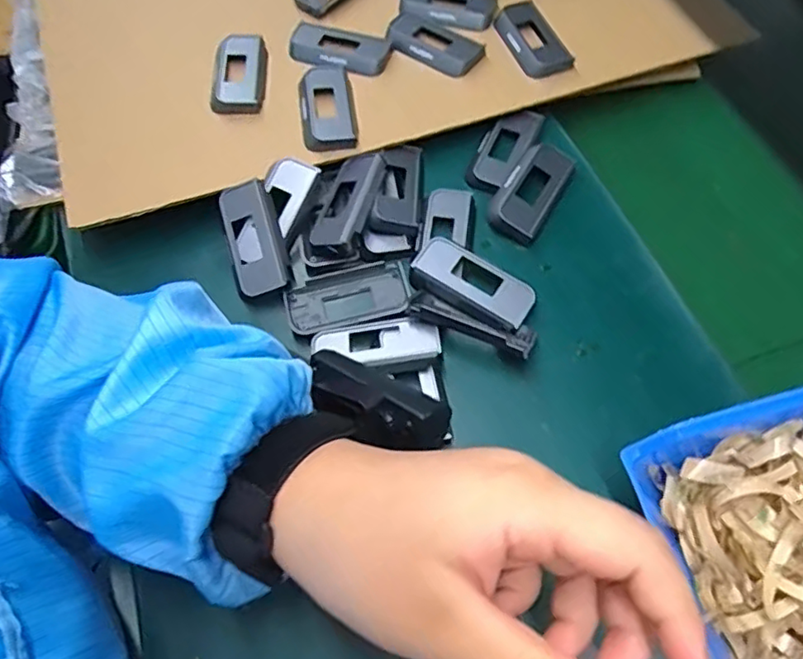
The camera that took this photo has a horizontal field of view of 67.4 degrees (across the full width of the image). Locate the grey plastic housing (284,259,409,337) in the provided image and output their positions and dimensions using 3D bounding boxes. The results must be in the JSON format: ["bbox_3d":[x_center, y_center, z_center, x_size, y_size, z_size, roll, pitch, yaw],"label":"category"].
[{"bbox_3d":[-0.033,-0.018,0.373,0.075,0.008,0.036,-13,63,-7],"label":"grey plastic housing"}]

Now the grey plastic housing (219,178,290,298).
[{"bbox_3d":[-0.092,-0.057,0.376,0.032,0.010,0.072,-14,80,-7],"label":"grey plastic housing"}]

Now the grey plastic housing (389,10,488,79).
[{"bbox_3d":[0.025,-0.217,0.456,0.071,0.008,0.039,30,66,15],"label":"grey plastic housing"}]

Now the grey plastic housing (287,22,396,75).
[{"bbox_3d":[-0.046,-0.210,0.451,0.074,0.008,0.039,13,63,7],"label":"grey plastic housing"}]

